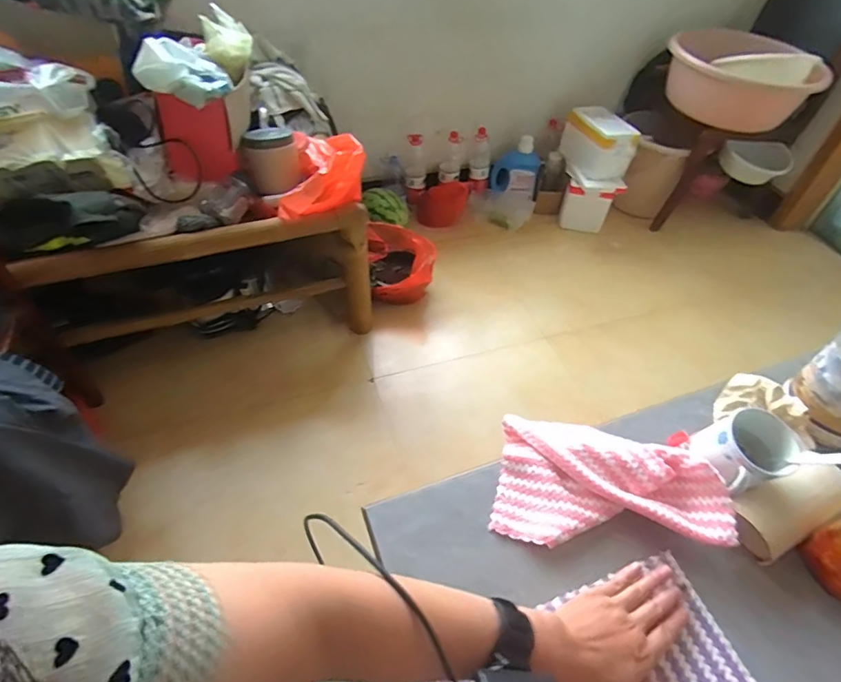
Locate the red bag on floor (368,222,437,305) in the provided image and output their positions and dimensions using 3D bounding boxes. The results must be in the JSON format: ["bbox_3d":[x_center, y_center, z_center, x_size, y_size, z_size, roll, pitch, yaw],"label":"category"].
[{"bbox_3d":[-0.082,-0.247,1.558,0.192,0.239,0.204,-16,51,-16],"label":"red bag on floor"}]

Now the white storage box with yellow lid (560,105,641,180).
[{"bbox_3d":[0.636,-0.724,1.724,0.144,0.174,0.264,-14,51,-15],"label":"white storage box with yellow lid"}]

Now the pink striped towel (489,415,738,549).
[{"bbox_3d":[0.216,0.160,0.553,0.238,0.059,0.153,11,49,7],"label":"pink striped towel"}]

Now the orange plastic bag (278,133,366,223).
[{"bbox_3d":[-0.240,-0.427,1.205,0.189,0.124,0.250,4,49,1],"label":"orange plastic bag"}]

